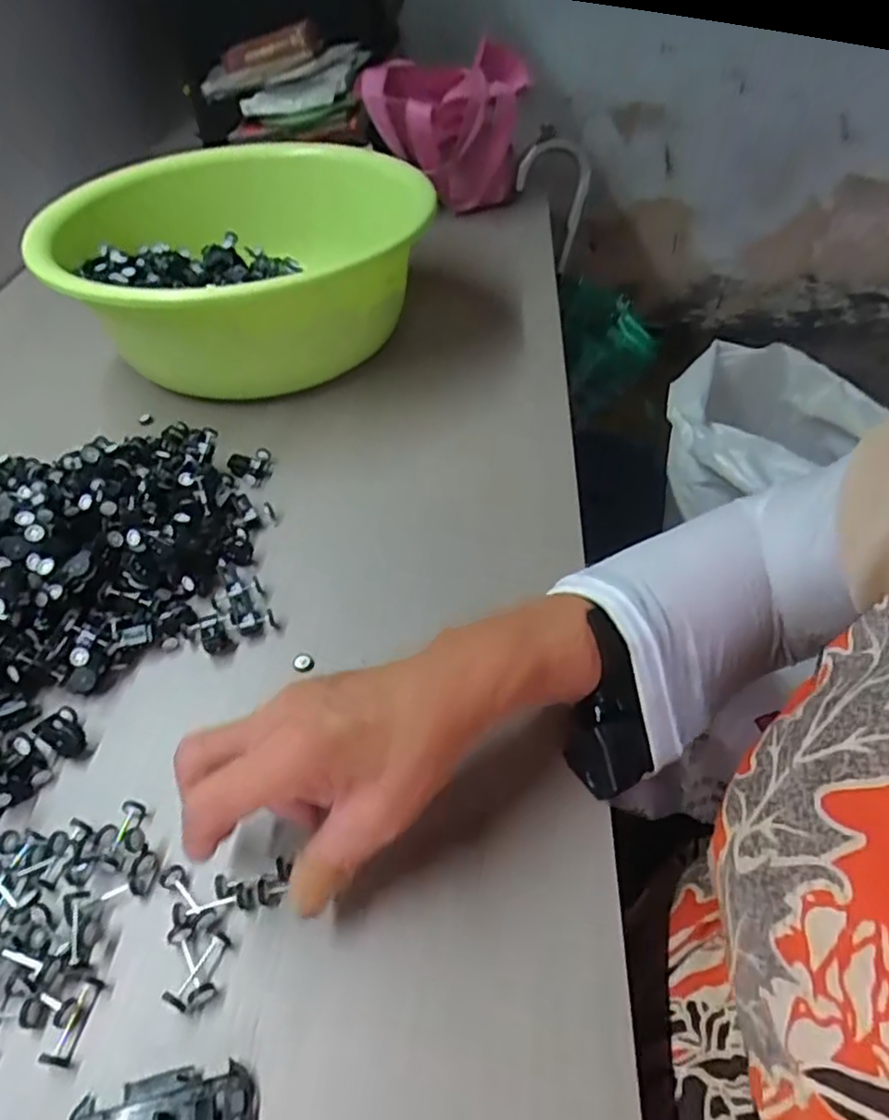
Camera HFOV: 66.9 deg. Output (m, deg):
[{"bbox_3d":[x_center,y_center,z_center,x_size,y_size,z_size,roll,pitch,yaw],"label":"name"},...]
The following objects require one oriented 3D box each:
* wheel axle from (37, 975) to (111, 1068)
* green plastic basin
[{"bbox_3d":[-0.147,0.183,0.268,0.009,0.012,0.030,7,47,8],"label":"wheel axle"},{"bbox_3d":[-0.165,-0.261,0.594,0.280,0.123,0.321,5,46,6],"label":"green plastic basin"}]

